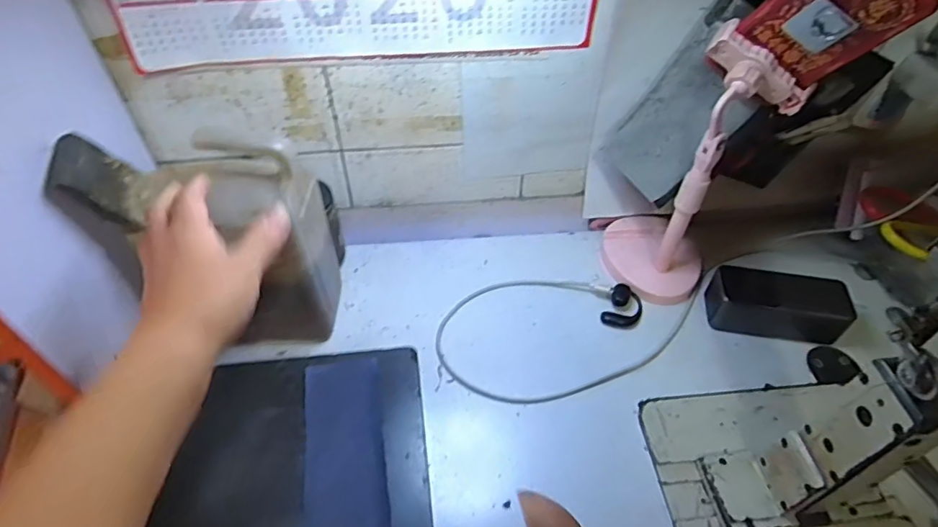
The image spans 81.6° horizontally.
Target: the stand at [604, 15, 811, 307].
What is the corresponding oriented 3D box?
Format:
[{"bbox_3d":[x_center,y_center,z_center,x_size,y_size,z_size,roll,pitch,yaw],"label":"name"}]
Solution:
[{"bbox_3d":[0.223,-0.094,0.547,0.121,0.276,0.107,18,47,14],"label":"stand"}]

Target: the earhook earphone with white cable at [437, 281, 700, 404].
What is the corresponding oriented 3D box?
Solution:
[{"bbox_3d":[0.112,0.073,0.573,0.282,0.015,0.149,1,46,-2],"label":"earhook earphone with white cable"}]

